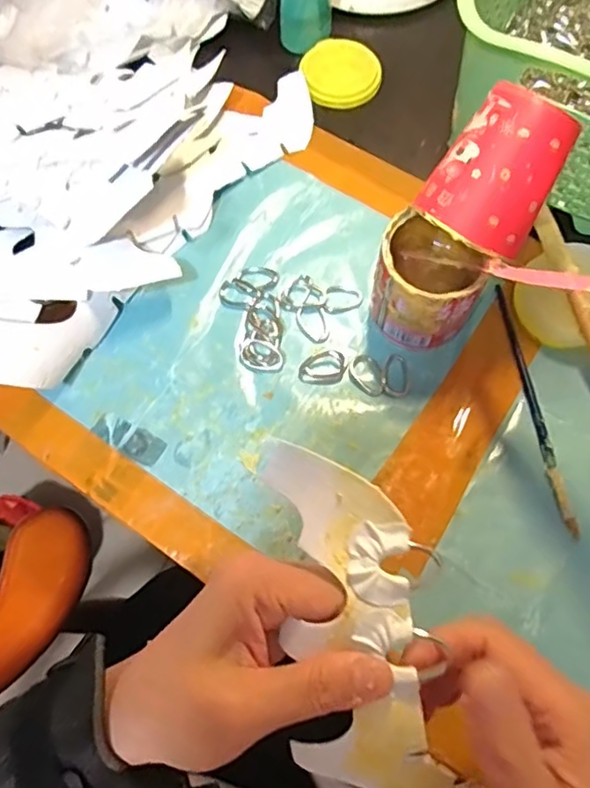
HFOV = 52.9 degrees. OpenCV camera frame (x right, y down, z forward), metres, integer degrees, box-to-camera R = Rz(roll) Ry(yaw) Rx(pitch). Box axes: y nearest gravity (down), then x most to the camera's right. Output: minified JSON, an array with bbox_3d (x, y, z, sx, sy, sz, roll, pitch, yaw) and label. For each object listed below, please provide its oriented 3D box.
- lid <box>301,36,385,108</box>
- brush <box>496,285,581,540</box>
[{"bbox_3d":[0.037,-0.258,0.477,0.062,0.014,0.062,0,72,1],"label":"lid"},{"bbox_3d":[0.153,0.006,0.379,0.009,0.004,0.168,-9,72,-2],"label":"brush"}]

